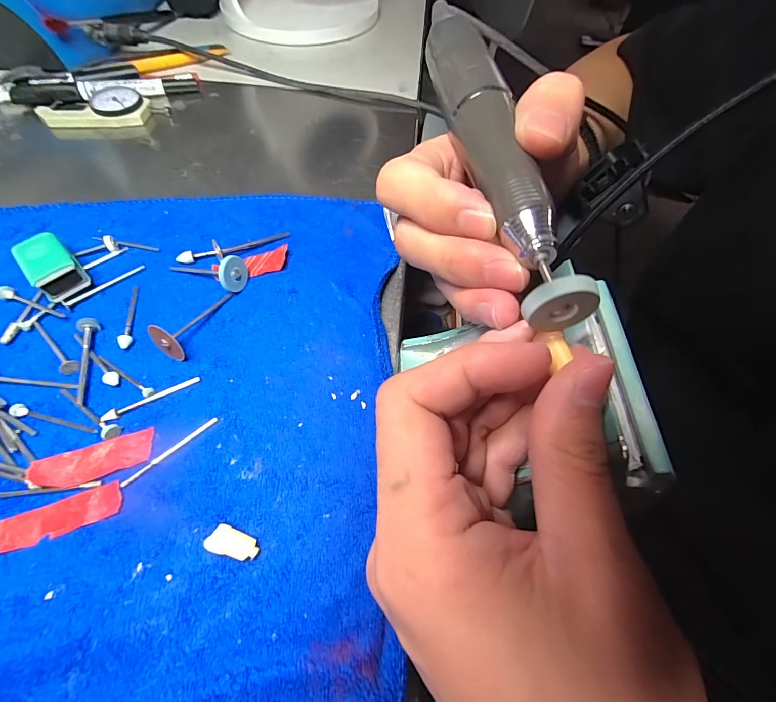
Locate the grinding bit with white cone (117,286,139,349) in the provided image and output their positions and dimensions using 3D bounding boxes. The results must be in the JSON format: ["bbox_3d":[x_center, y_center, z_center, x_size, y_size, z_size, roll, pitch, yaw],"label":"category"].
[{"bbox_3d":[-0.137,-0.019,0.199,0.006,0.005,0.043,-9,59,-8],"label":"grinding bit with white cone"}]

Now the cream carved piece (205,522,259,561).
[{"bbox_3d":[-0.059,0.073,0.144,0.019,0.005,0.009,14,59,6],"label":"cream carved piece"}]

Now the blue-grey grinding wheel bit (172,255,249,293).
[{"bbox_3d":[-0.103,-0.044,0.212,0.049,0.016,0.018,8,57,21],"label":"blue-grey grinding wheel bit"}]

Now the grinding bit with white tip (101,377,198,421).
[{"bbox_3d":[-0.110,0.021,0.175,0.043,0.004,0.005,-26,63,-18],"label":"grinding bit with white tip"}]

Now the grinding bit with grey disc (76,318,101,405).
[{"bbox_3d":[-0.148,0.004,0.183,0.008,0.007,0.047,-13,60,-10],"label":"grinding bit with grey disc"}]

